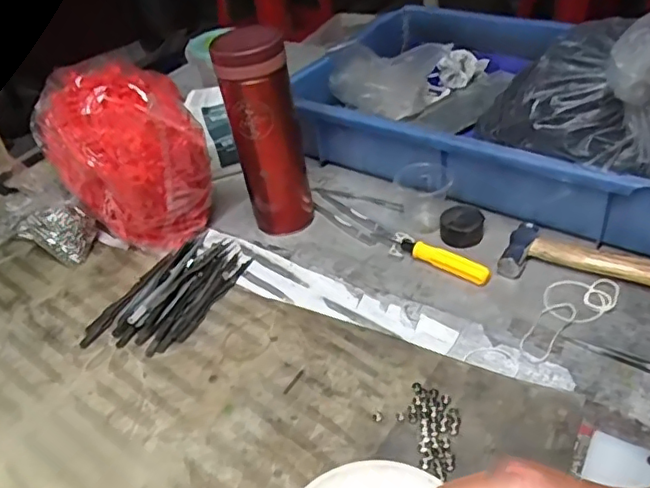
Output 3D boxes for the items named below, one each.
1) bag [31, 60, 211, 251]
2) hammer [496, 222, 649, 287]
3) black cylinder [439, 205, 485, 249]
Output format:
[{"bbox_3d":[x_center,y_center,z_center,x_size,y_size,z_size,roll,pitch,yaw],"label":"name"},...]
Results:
[{"bbox_3d":[-0.185,-0.075,0.557,0.179,0.148,0.089,26,50,34],"label":"bag"},{"bbox_3d":[0.225,0.015,0.471,0.155,0.021,0.054,13,43,23],"label":"hammer"},{"bbox_3d":[0.123,-0.017,0.529,0.038,0.020,0.044,3,41,12],"label":"black cylinder"}]

